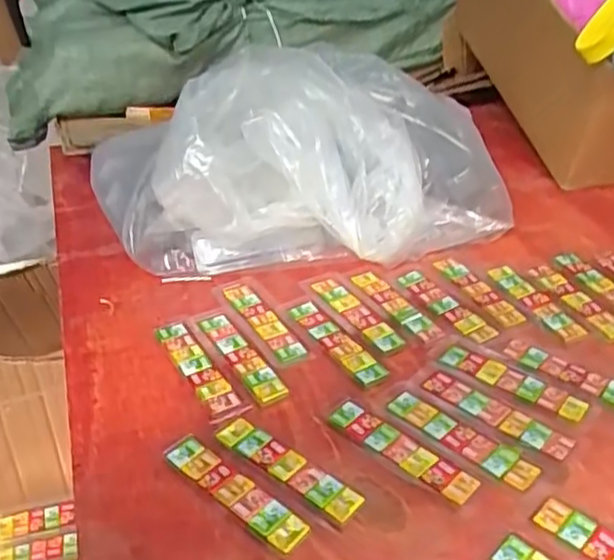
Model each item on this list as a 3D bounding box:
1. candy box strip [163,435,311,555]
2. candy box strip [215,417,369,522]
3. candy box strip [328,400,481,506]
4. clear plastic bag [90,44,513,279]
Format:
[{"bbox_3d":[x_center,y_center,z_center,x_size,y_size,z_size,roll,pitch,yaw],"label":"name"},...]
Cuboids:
[{"bbox_3d":[-0.051,0.143,0.476,0.119,0.009,0.024,26,42,34],"label":"candy box strip"},{"bbox_3d":[-0.015,0.130,0.492,0.117,0.008,0.026,23,40,31],"label":"candy box strip"},{"bbox_3d":[0.069,0.121,0.504,0.115,0.007,0.025,26,42,34],"label":"candy box strip"},{"bbox_3d":[-0.002,-0.135,0.736,0.413,0.172,0.259,-10,35,-14],"label":"clear plastic bag"}]

